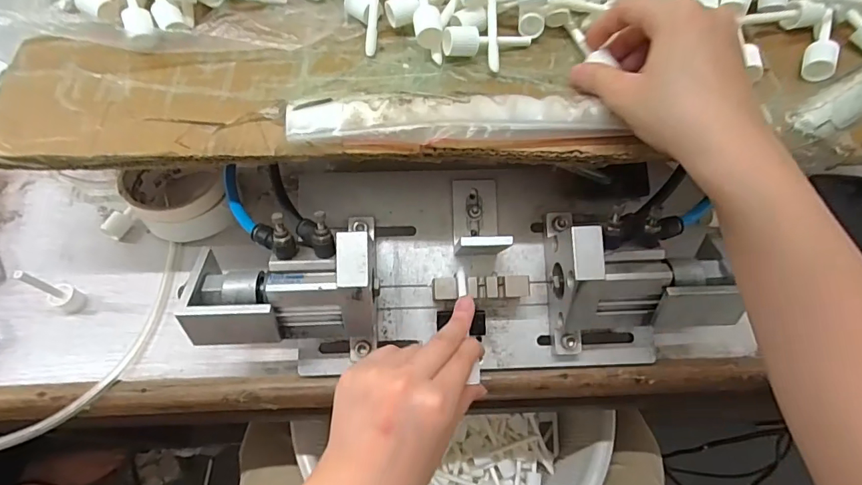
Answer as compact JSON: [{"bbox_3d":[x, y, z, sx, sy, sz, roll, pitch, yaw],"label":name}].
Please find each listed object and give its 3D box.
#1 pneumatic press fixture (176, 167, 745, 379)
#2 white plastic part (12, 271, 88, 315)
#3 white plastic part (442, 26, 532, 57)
[{"bbox_3d":[0.022,0.014,0.348,0.365,0.097,0.140,3,64,-2],"label":"pneumatic press fixture"},{"bbox_3d":[-0.298,0.038,0.362,0.018,0.064,0.020,20,65,8],"label":"white plastic part"},{"bbox_3d":[0.039,-0.139,0.318,0.069,0.016,0.015,-14,64,-26],"label":"white plastic part"}]

